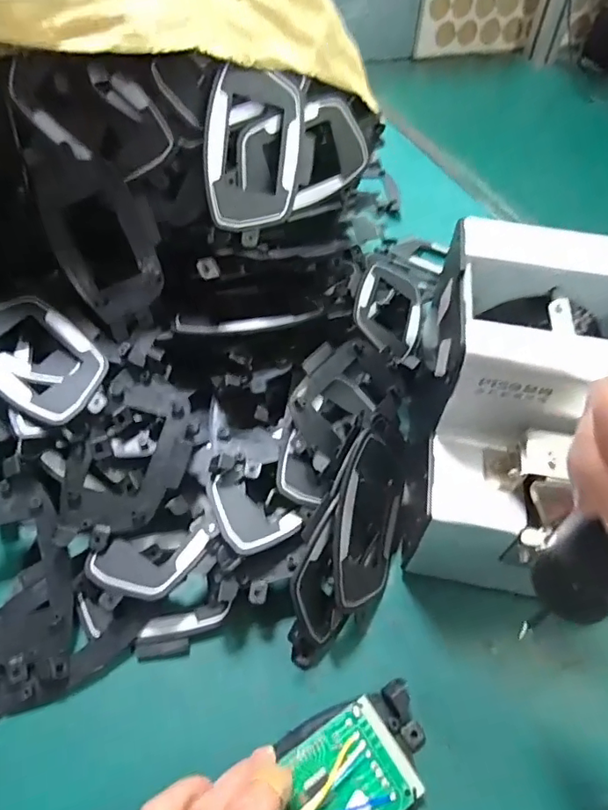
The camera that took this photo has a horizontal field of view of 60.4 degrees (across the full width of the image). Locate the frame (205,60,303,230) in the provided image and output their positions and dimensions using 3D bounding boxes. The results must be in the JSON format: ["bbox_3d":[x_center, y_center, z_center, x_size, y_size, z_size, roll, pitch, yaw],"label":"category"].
[{"bbox_3d":[-0.032,-0.158,0.328,0.059,0.093,0.009,0,10,-24],"label":"frame"}]

